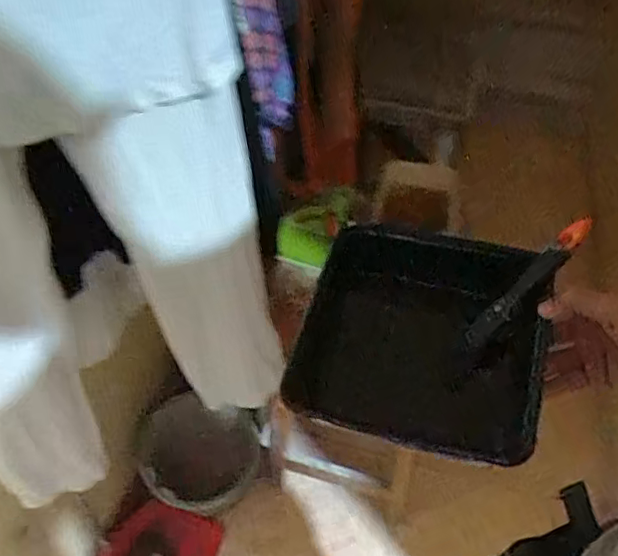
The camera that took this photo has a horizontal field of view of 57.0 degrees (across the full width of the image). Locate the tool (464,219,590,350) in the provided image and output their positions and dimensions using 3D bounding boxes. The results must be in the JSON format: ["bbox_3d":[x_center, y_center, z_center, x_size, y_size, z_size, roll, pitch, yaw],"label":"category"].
[{"bbox_3d":[0.190,0.004,0.496,0.017,0.144,0.014,23,24,-50],"label":"tool"}]

